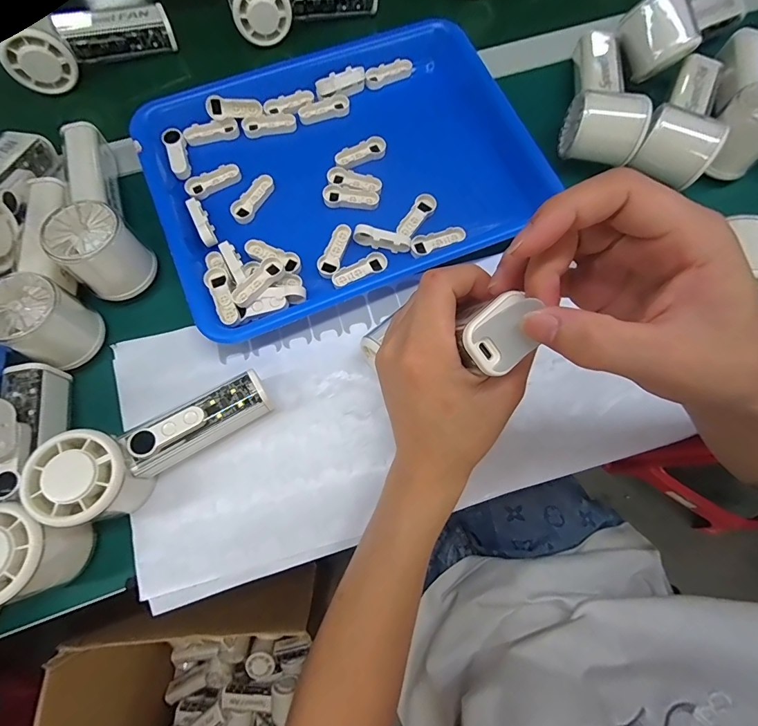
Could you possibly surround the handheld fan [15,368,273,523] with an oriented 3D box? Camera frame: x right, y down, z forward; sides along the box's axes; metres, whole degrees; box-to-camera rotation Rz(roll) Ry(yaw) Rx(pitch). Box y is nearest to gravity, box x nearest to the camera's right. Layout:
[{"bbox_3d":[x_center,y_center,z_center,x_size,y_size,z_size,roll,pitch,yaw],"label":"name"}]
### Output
[{"bbox_3d":[-0.151,0.052,0.276,0.150,0.063,0.058,-32,79,-9],"label":"handheld fan"}]

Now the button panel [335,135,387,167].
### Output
[{"bbox_3d":[-0.016,-0.199,0.372,0.050,0.009,0.019,-28,79,-8],"label":"button panel"}]

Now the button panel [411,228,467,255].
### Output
[{"bbox_3d":[0.053,-0.110,0.352,0.049,0.008,0.015,-18,78,-6],"label":"button panel"}]

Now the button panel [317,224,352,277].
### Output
[{"bbox_3d":[-0.038,-0.099,0.344,0.019,0.004,0.050,23,77,4],"label":"button panel"}]

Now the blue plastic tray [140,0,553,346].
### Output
[{"bbox_3d":[-0.033,-0.187,0.359,0.327,0.026,0.260,-22,78,-7],"label":"blue plastic tray"}]

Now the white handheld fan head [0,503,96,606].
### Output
[{"bbox_3d":[-0.231,0.121,0.252,0.055,0.057,0.059,-4,77,-3],"label":"white handheld fan head"}]

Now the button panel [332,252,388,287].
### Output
[{"bbox_3d":[-0.017,-0.081,0.340,0.050,0.006,0.018,-23,78,-7],"label":"button panel"}]

